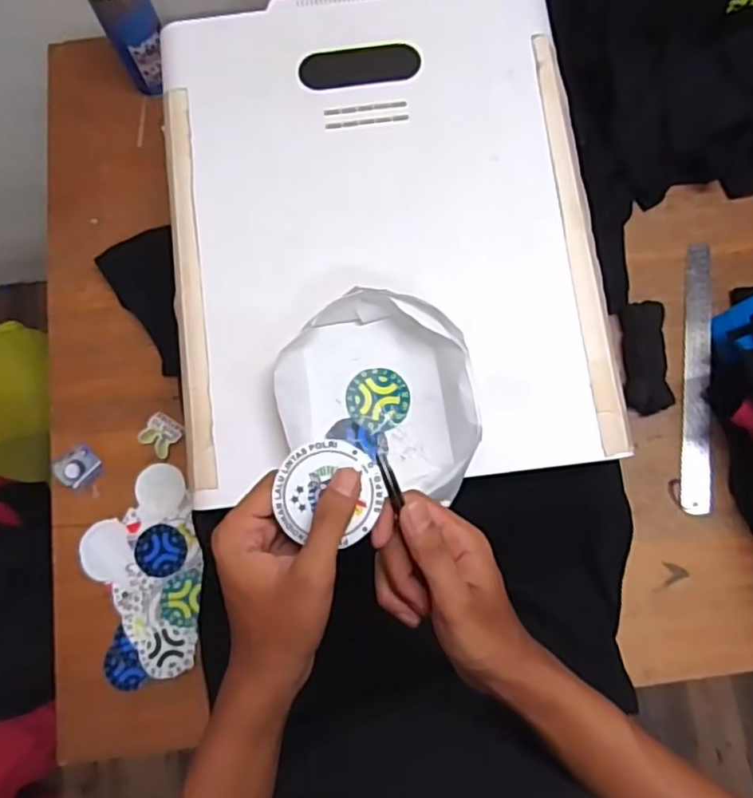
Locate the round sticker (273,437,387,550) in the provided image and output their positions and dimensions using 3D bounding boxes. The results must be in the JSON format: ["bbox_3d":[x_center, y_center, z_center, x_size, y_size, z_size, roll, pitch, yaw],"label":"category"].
[{"bbox_3d":[-0.027,0.055,0.380,0.063,0.005,0.060,0,91,-7],"label":"round sticker"}]

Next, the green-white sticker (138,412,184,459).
[{"bbox_3d":[-0.247,0.041,0.728,0.042,0.005,0.043,29,79,7],"label":"green-white sticker"}]

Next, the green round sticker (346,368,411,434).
[{"bbox_3d":[0.002,0.000,0.573,0.056,0.004,0.053,-1,79,4],"label":"green round sticker"}]

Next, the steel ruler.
[{"bbox_3d":[0.375,-0.030,0.744,0.031,0.007,0.321,2,78,17],"label":"steel ruler"}]

